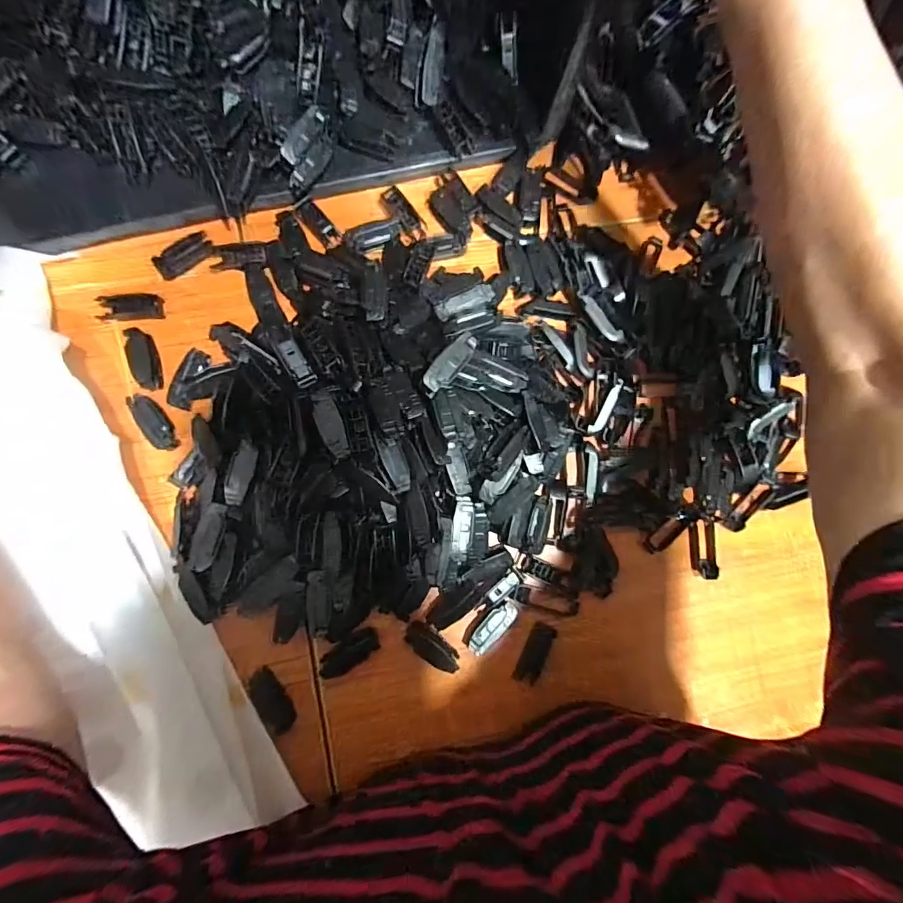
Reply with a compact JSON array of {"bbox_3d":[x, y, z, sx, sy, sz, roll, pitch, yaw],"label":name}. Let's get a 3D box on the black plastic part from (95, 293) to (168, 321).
[{"bbox_3d":[-0.262,-0.118,0.354,0.048,0.008,0.022,-6,86,-5],"label":"black plastic part"}]

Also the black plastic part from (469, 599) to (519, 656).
[{"bbox_3d":[0.034,0.143,0.352,0.019,0.017,0.049,43,83,0],"label":"black plastic part"}]

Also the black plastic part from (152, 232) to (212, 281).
[{"bbox_3d":[-0.221,-0.162,0.357,0.047,0.008,0.021,-38,89,-7],"label":"black plastic part"}]

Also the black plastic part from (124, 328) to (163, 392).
[{"bbox_3d":[-0.250,-0.076,0.350,0.020,0.010,0.051,-22,88,-6],"label":"black plastic part"}]

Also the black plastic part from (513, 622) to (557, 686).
[{"bbox_3d":[0.070,0.168,0.360,0.018,0.014,0.048,27,84,-2],"label":"black plastic part"}]

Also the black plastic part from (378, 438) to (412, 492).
[{"bbox_3d":[-0.039,0.010,0.306,0.017,0.007,0.039,-17,90,-4],"label":"black plastic part"}]

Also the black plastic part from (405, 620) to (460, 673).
[{"bbox_3d":[-0.016,0.159,0.350,0.024,0.010,0.050,-39,89,-7],"label":"black plastic part"}]

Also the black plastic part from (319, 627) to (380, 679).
[{"bbox_3d":[-0.082,0.160,0.344,0.054,0.009,0.024,-34,89,-7],"label":"black plastic part"}]

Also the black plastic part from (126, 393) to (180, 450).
[{"bbox_3d":[-0.236,-0.022,0.343,0.012,0.021,0.049,-28,101,38],"label":"black plastic part"}]

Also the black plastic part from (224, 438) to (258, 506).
[{"bbox_3d":[-0.156,0.016,0.319,0.018,0.004,0.047,18,84,-3],"label":"black plastic part"}]

